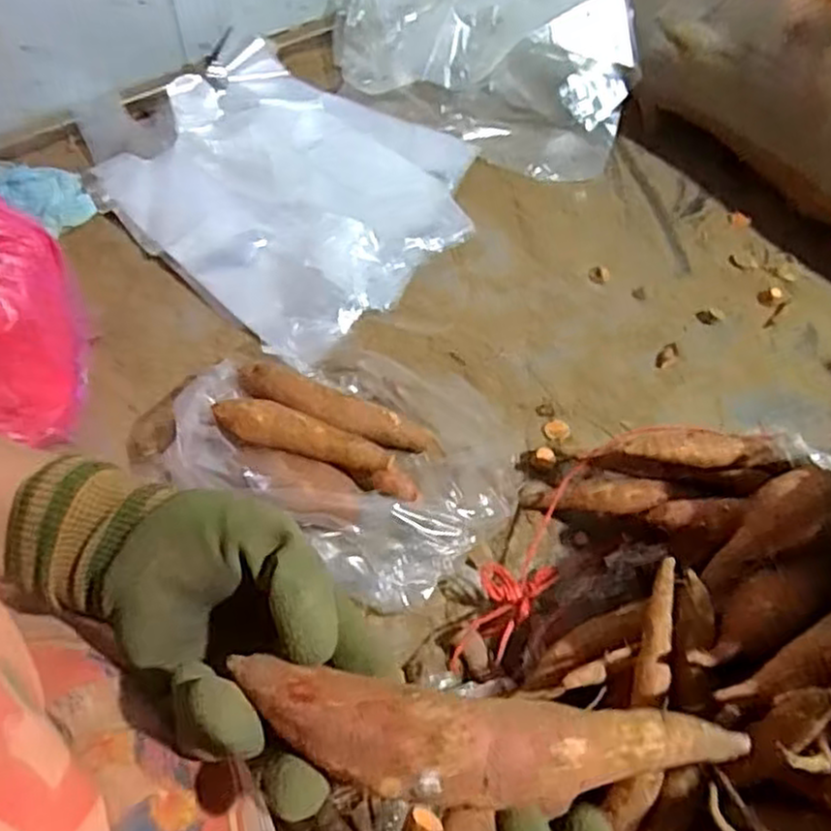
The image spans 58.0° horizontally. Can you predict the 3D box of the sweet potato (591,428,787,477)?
[{"bbox_3d":[0.189,0.024,0.525,0.119,0.041,0.032,-4,57,19],"label":"sweet potato"}]

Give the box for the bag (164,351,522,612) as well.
[{"bbox_3d":[-0.053,0.016,0.551,0.256,0.073,0.210,29,62,13],"label":"bag"}]

